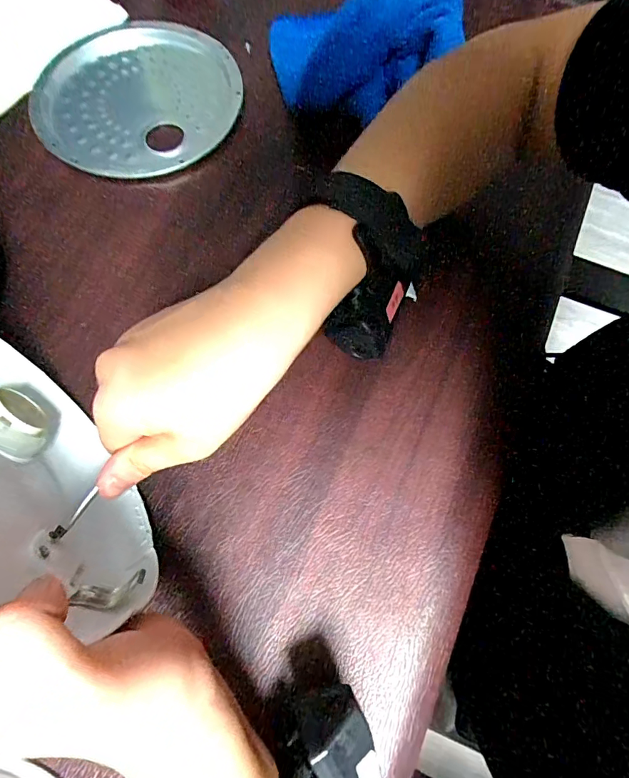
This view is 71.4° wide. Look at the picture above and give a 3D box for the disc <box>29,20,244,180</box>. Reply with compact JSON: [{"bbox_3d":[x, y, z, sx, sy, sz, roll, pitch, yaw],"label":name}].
[{"bbox_3d":[-0.160,-0.269,0.400,0.180,0.008,0.184,0,71,-1],"label":"disc"}]

